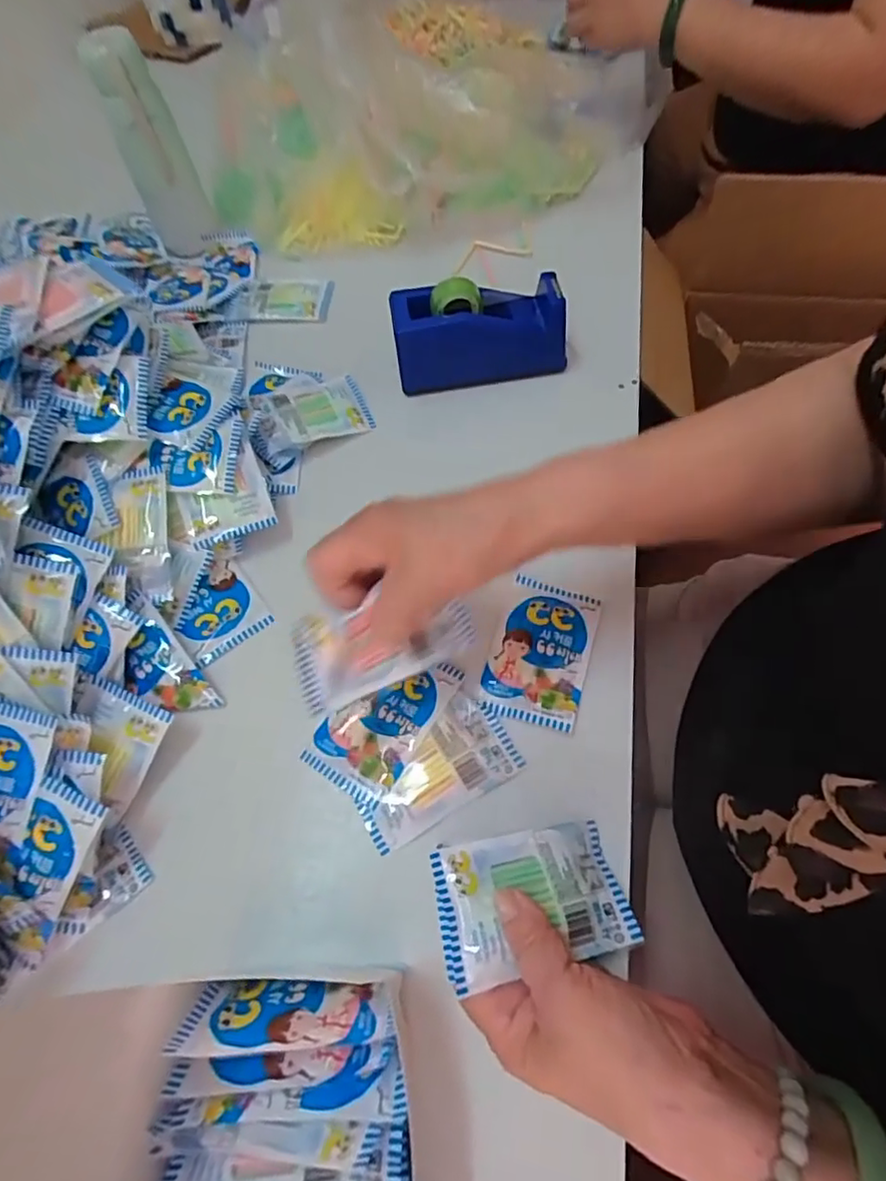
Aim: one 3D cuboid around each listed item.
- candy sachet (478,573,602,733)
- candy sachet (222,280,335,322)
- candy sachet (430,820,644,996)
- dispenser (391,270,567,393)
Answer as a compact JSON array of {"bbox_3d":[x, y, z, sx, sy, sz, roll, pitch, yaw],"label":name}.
[{"bbox_3d":[0.067,0.041,0.403,0.064,0.008,0.103,14,63,12],"label":"candy sachet"},{"bbox_3d":[-0.172,-0.301,0.613,0.105,0.011,0.064,1,61,1],"label":"candy sachet"},{"bbox_3d":[0.049,0.161,0.310,0.103,0.009,0.063,-2,54,-19],"label":"candy sachet"},{"bbox_3d":[0.031,-0.227,0.514,0.146,0.072,0.052,-8,61,0],"label":"dispenser"}]

